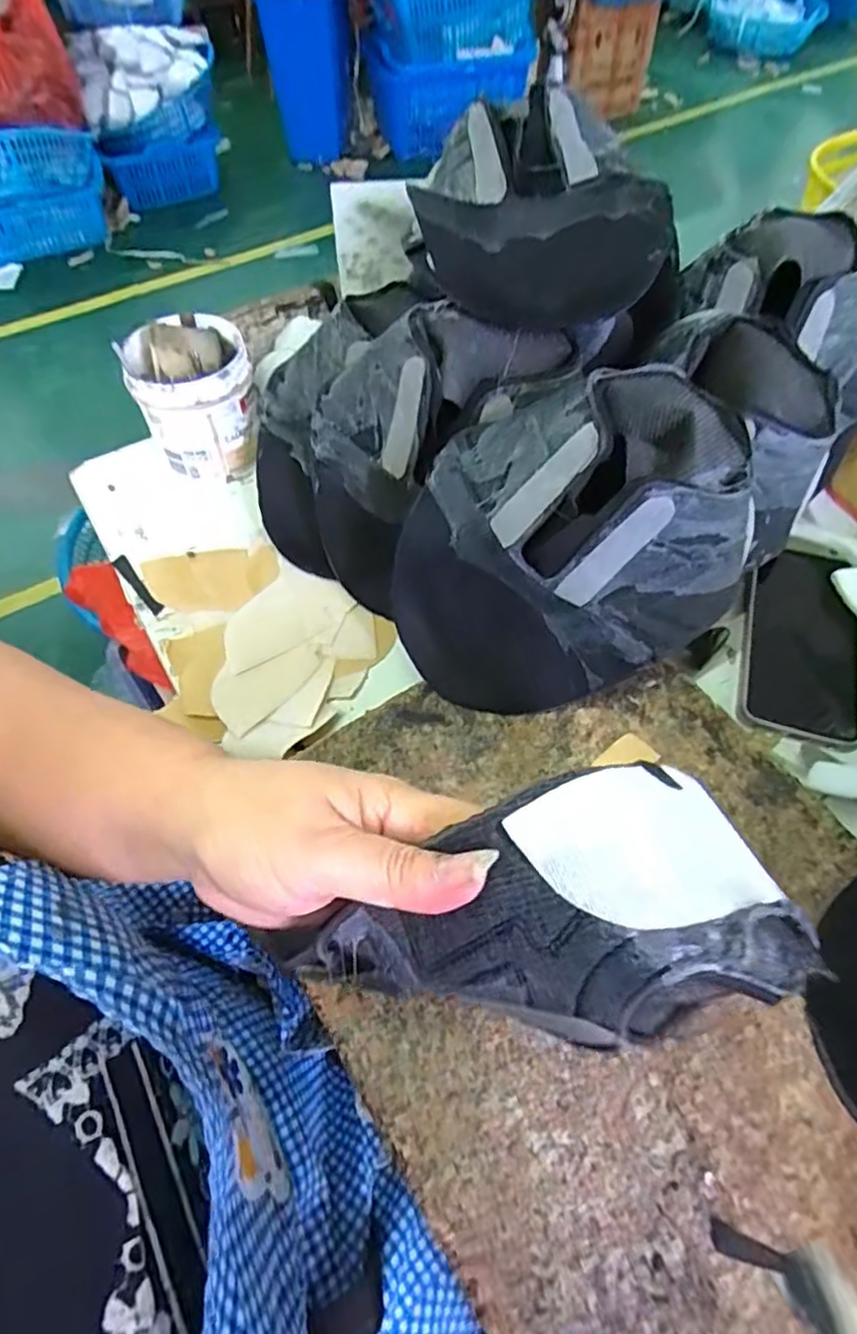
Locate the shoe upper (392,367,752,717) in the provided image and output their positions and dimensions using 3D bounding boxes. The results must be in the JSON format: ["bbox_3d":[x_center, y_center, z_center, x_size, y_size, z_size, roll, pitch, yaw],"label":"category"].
[{"bbox_3d":[0.080,-0.070,0.400,0.199,0.122,0.147,-10,59,-6],"label":"shoe upper"}]

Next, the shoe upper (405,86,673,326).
[{"bbox_3d":[0.068,-0.292,0.426,0.158,0.067,0.161,-3,58,-1],"label":"shoe upper"}]

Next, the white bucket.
[{"bbox_3d":[-0.185,-0.214,0.542,0.088,0.098,0.088,0,58,1],"label":"white bucket"}]

